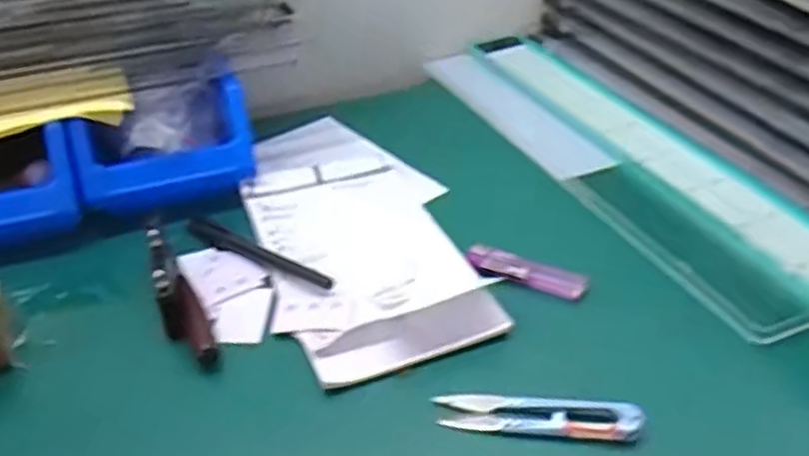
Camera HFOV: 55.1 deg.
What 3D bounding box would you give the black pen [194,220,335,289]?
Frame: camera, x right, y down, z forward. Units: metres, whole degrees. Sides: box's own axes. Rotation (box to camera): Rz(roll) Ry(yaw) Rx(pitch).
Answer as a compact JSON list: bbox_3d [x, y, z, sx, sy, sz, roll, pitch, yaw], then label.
[{"bbox_3d":[-0.097,0.015,0.509,0.131,0.006,0.014,23,43,33],"label":"black pen"}]

